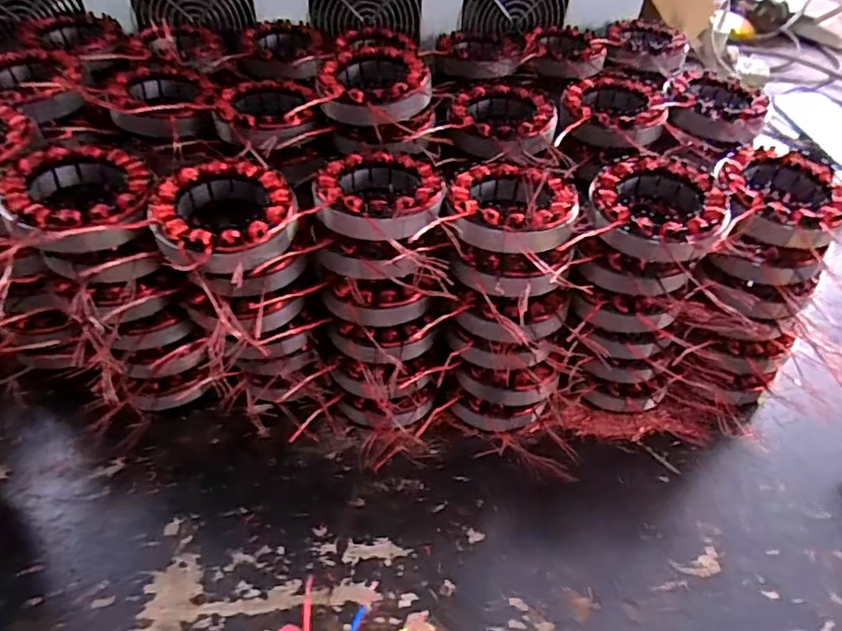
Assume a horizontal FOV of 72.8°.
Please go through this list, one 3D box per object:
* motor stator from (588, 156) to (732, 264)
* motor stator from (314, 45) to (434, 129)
[{"bbox_3d":[0.159,-0.072,0.389,0.084,0.033,0.081,21,47,16],"label":"motor stator"},{"bbox_3d":[-0.036,-0.177,0.443,0.084,0.033,0.081,0,45,-5],"label":"motor stator"}]

